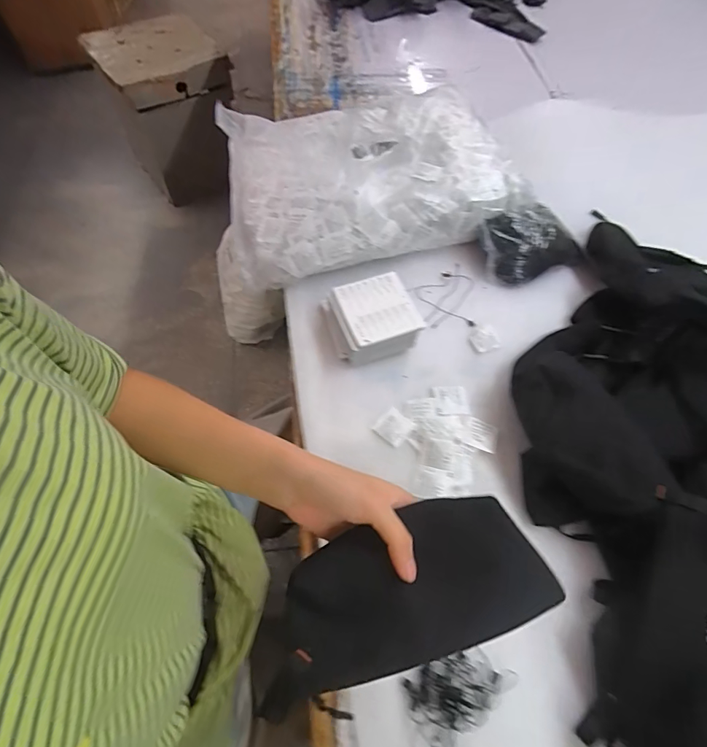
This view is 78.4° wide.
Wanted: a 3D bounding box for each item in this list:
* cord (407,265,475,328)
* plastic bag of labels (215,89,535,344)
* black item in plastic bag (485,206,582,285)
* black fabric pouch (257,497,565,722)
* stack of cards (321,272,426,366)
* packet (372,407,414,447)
[{"bbox_3d":[0.145,-0.108,0.640,0.101,0.004,0.099,-26,64,-16],"label":"cord"},{"bbox_3d":[0.013,-0.328,0.711,0.437,0.103,0.356,-13,61,-9],"label":"plastic bag of labels"},{"bbox_3d":[0.273,-0.200,0.661,0.147,0.070,0.092,-17,62,-11],"label":"black item in plastic bag"},{"bbox_3d":[0.032,0.152,0.305,0.197,0.020,0.094,-21,62,-4],"label":"black fabric pouch"},{"bbox_3d":[0.025,-0.073,0.586,0.110,0.054,0.111,-17,62,-11],"label":"stack of cards"},{"bbox_3d":[0.049,0.065,0.533,0.039,0.006,0.040,39,66,19],"label":"packet"}]

